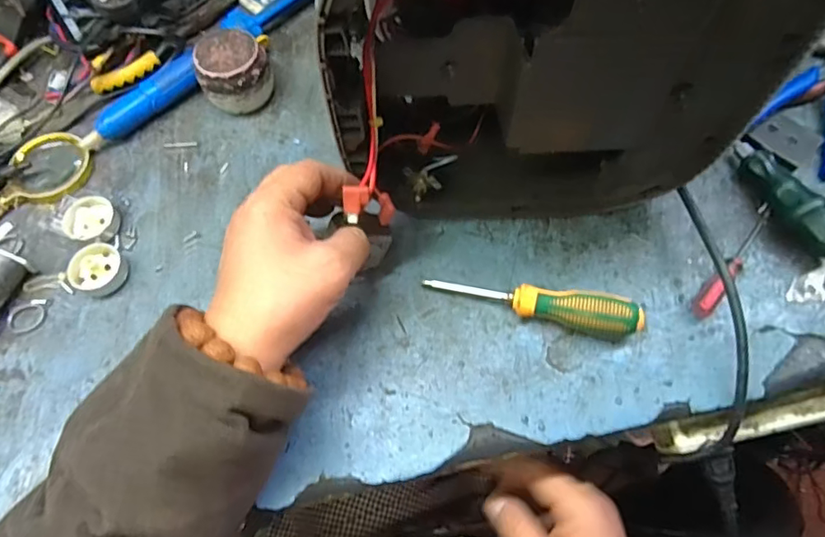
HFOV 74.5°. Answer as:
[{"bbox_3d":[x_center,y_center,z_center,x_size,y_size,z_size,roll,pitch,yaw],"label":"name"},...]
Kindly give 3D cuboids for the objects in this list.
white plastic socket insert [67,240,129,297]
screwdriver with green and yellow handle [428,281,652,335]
[{"bbox_3d":[-0.249,0.000,0.430,0.041,0.015,0.039,-1,71,2],"label":"white plastic socket insert"},{"bbox_3d":[0.088,0.023,0.395,0.152,0.034,0.027,12,65,9],"label":"screwdriver with green and yellow handle"}]

